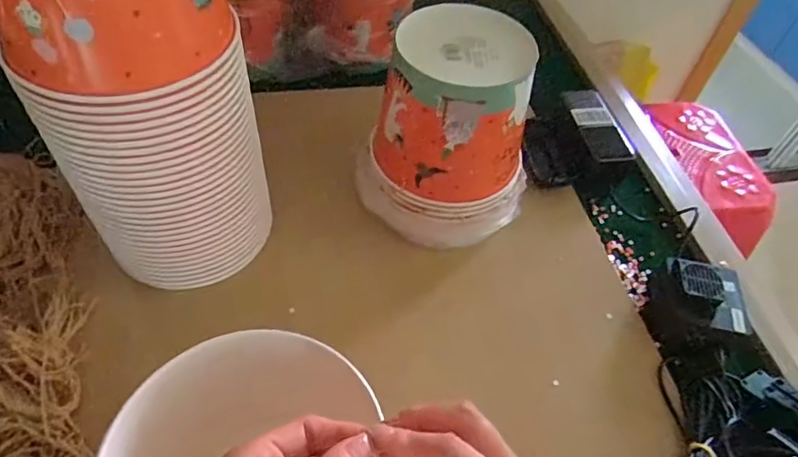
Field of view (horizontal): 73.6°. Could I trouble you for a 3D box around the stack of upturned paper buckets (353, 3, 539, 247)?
[{"bbox_3d":[0.052,-0.093,0.542,0.145,0.187,0.146,-29,59,-26],"label":"stack of upturned paper buckets"}]

